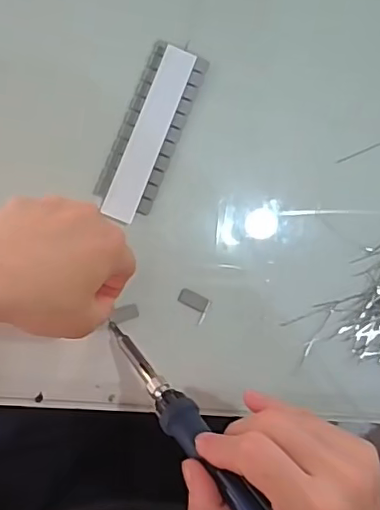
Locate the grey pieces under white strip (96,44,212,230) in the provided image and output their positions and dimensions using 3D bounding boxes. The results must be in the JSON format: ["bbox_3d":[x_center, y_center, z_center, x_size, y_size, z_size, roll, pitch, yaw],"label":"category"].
[{"bbox_3d":[-0.027,-0.083,0.389,0.041,0.004,0.124,22,85,-8],"label":"grey pieces under white strip"}]

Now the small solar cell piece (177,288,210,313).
[{"bbox_3d":[0.003,0.031,0.391,0.022,0.004,0.010,25,85,-8],"label":"small solar cell piece"}]

